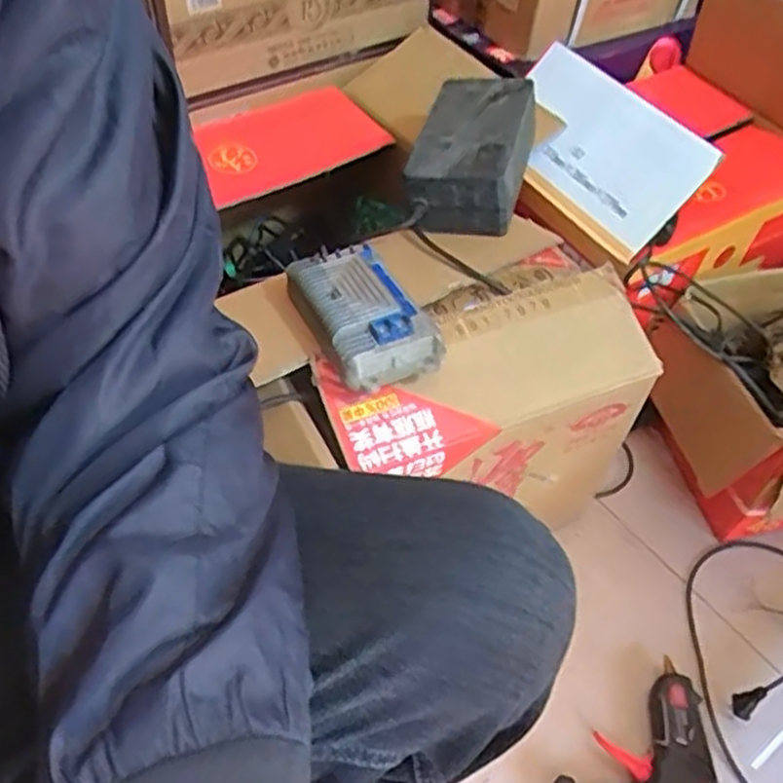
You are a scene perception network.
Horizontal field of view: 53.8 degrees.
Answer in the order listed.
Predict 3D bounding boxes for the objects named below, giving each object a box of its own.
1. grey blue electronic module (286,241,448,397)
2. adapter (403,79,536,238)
[{"bbox_3d":[-0.025,-0.075,0.674,0.094,0.037,0.161,-19,54,-19],"label":"grey blue electronic module"},{"bbox_3d":[0.084,-0.247,0.798,0.110,0.073,0.182,15,51,8],"label":"adapter"}]

